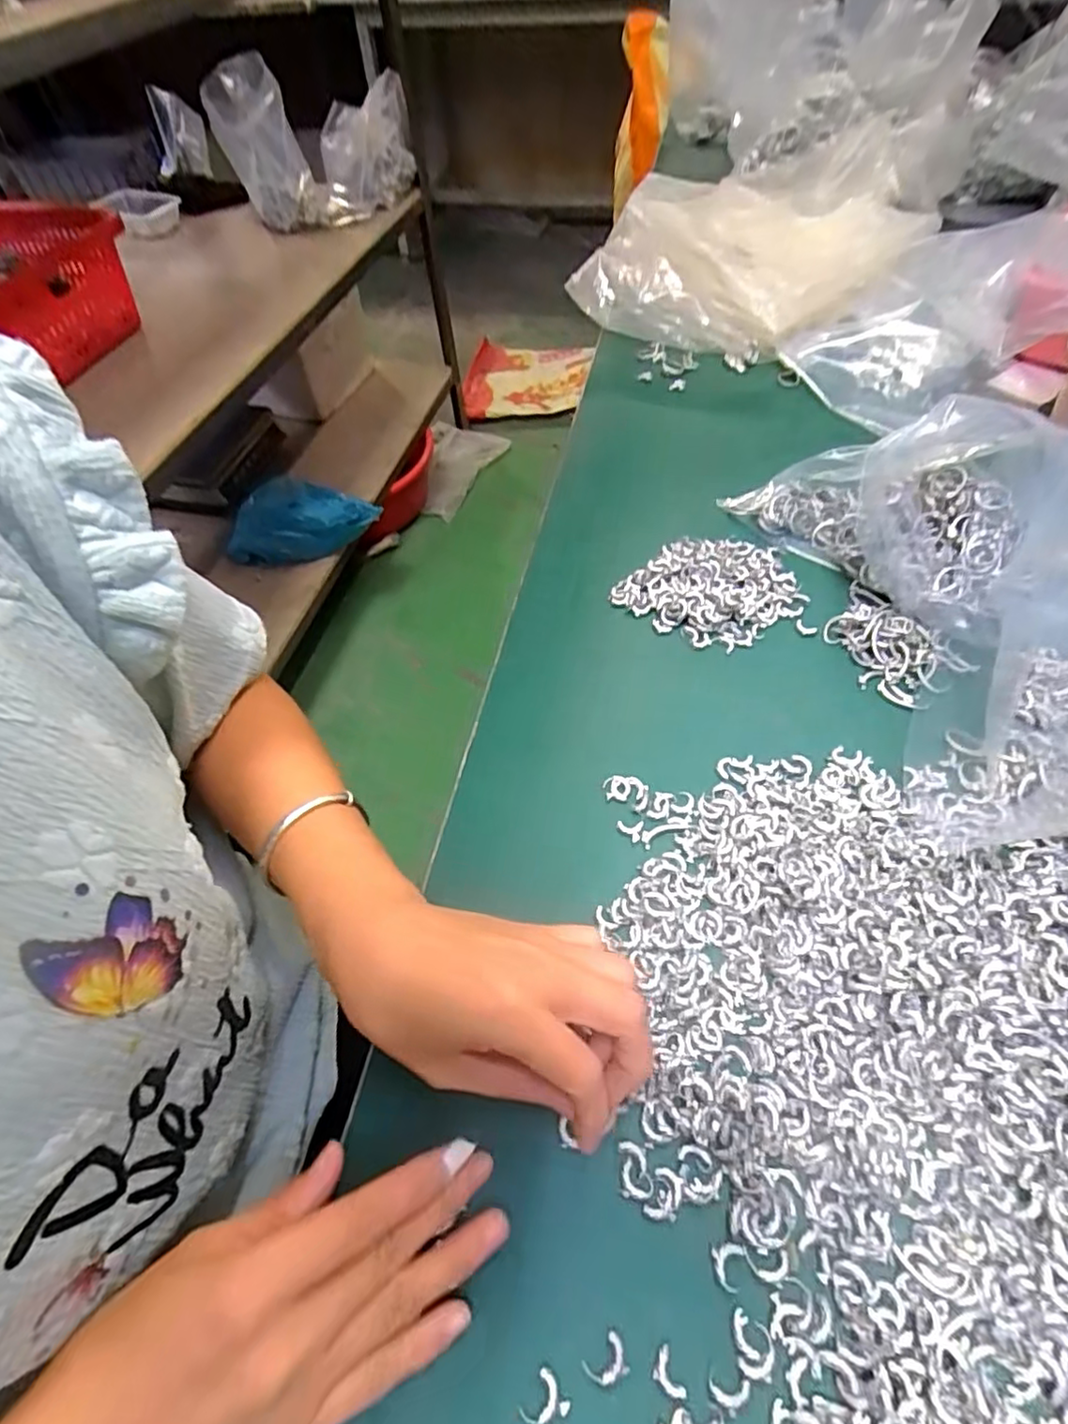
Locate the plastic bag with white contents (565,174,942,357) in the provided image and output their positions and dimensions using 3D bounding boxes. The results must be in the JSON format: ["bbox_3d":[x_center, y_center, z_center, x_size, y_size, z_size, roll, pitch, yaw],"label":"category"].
[{"bbox_3d":[0.235,-0.517,0.694,0.310,0.080,0.373,26,60,20],"label":"plastic bag with white contents"}]

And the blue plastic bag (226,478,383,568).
[{"bbox_3d":[-0.464,-0.393,1.272,0.291,0.097,0.171,-5,55,0],"label":"blue plastic bag"}]

